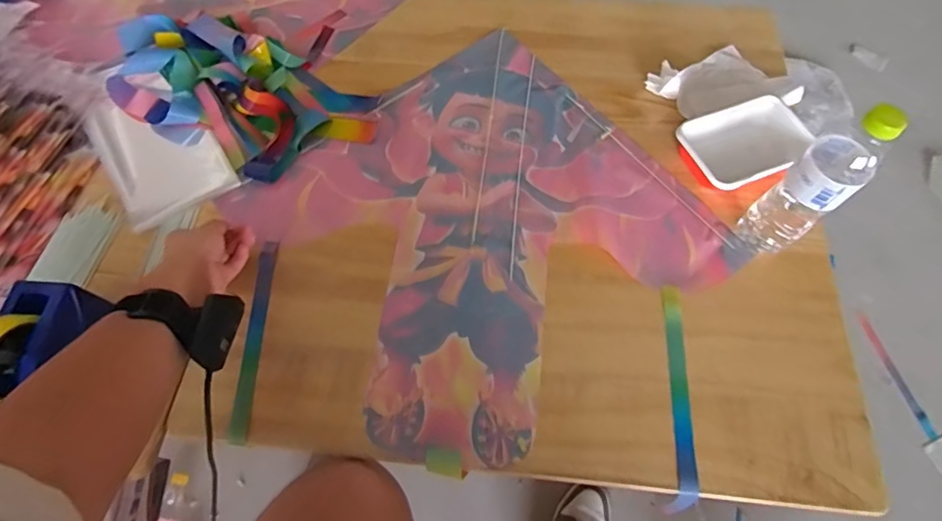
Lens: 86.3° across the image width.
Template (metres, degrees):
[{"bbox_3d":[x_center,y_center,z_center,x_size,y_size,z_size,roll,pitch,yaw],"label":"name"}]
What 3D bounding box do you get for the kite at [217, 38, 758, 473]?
[{"bbox_3d":[0.012,-0.053,0.680,0.510,0.009,0.507,-35,69,-15],"label":"kite"}]

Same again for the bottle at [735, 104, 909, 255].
[{"bbox_3d":[0.387,-0.079,0.577,0.060,0.246,0.069,-34,69,-15],"label":"bottle"}]

